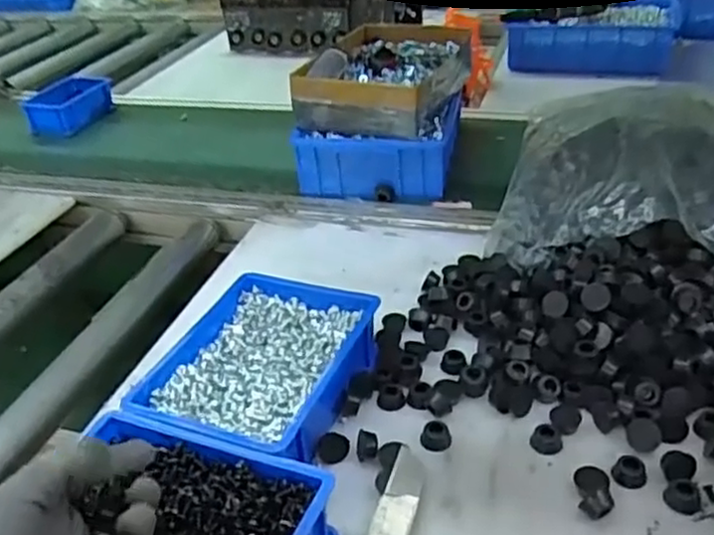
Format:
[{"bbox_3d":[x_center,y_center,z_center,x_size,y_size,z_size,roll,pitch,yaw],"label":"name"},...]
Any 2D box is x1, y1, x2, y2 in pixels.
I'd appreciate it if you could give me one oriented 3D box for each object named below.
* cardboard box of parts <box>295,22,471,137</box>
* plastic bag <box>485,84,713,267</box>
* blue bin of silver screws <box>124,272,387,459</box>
[{"bbox_3d":[0.042,-0.260,0.937,0.189,0.063,0.249,9,37,20],"label":"cardboard box of parts"},{"bbox_3d":[0.316,-0.102,0.759,0.280,0.106,0.315,8,37,19],"label":"plastic bag"},{"bbox_3d":[-0.079,0.088,0.605,0.151,0.061,0.198,11,38,23],"label":"blue bin of silver screws"}]

